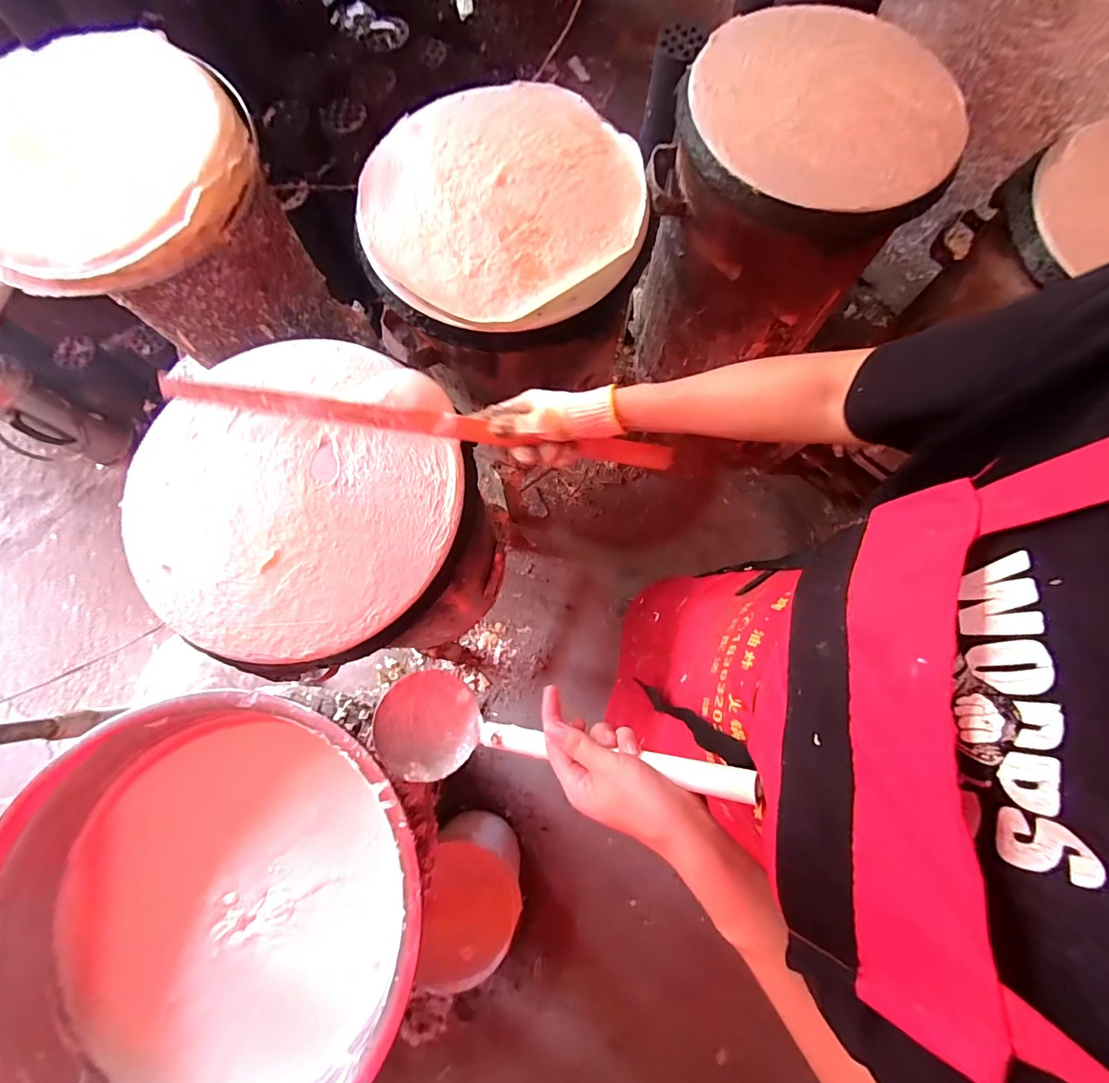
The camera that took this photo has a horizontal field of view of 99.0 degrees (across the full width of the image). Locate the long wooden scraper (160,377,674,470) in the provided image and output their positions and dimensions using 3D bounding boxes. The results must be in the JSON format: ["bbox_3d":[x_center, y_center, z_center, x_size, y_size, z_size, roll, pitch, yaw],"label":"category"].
[{"bbox_3d":[-0.151,-0.135,0.539,0.572,0.025,0.022,8,80,-1],"label":"long wooden scraper"}]

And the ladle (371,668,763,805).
[{"bbox_3d":[-0.008,0.170,0.385,0.321,0.062,0.091,-1,78,29],"label":"ladle"}]

